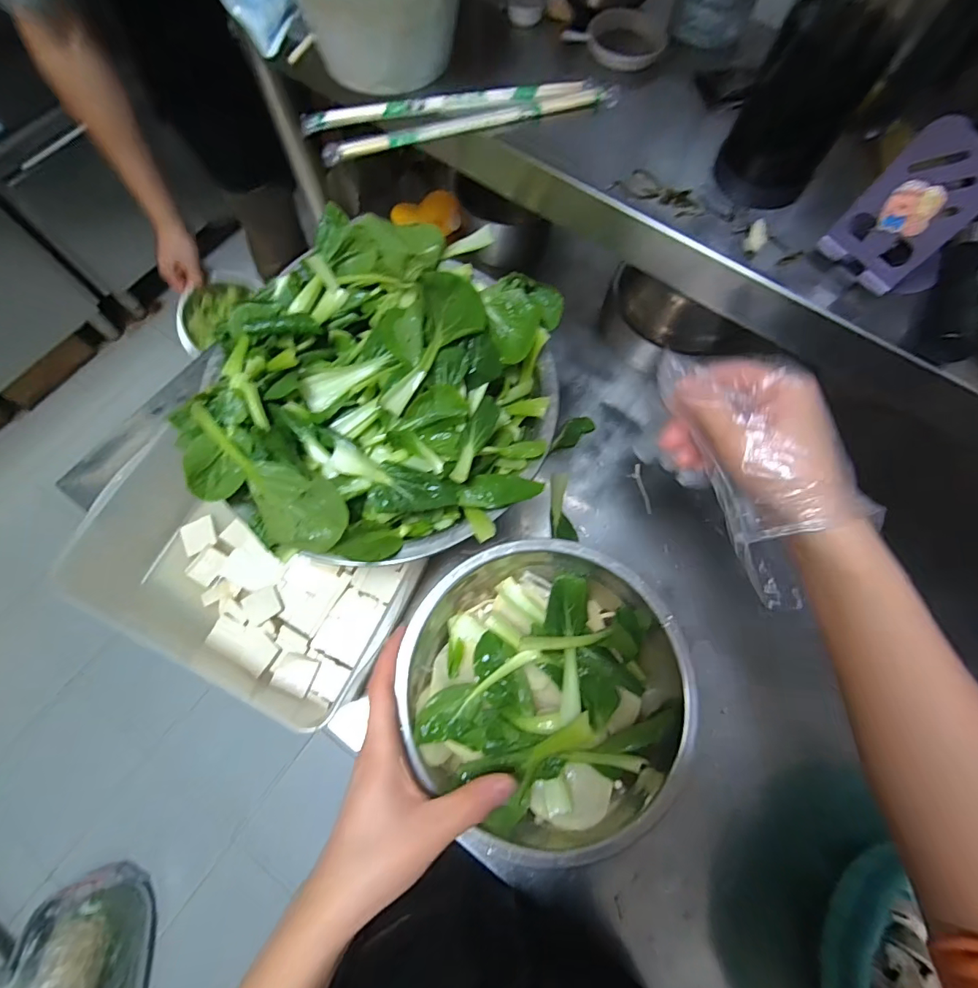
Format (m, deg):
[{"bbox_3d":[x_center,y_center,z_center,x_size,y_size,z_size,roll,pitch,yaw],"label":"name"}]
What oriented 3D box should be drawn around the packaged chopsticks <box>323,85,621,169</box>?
[{"bbox_3d":[-0.013,-0.304,0.382,0.246,0.011,0.016,-15,72,-5],"label":"packaged chopsticks"}]

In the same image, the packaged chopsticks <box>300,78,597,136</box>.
[{"bbox_3d":[-0.034,-0.328,0.394,0.245,0.014,0.019,-8,71,-3],"label":"packaged chopsticks"}]

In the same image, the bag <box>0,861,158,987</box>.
[{"bbox_3d":[-0.847,0.997,0.968,0.187,0.218,0.329,-9,71,-4],"label":"bag"}]

